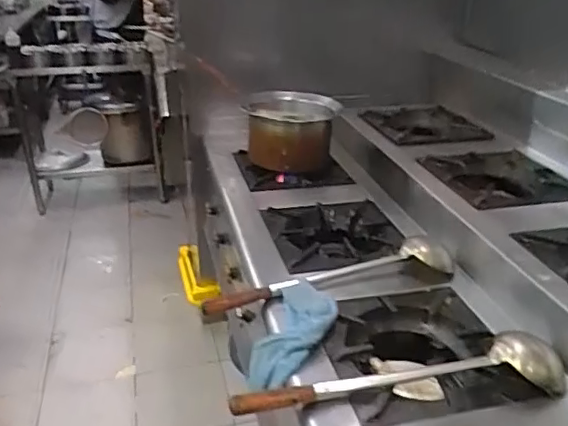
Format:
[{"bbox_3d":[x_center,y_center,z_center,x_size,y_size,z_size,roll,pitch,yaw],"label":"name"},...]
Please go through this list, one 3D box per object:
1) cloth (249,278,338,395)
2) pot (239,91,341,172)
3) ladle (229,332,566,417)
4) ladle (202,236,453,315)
[{"bbox_3d":[0.023,0.207,0.976,0.118,0.086,0.239,10,27,16],"label":"cloth"},{"bbox_3d":[0.018,-0.239,1.680,0.276,0.199,0.286,2,26,-1],"label":"pot"},{"bbox_3d":[0.182,0.245,0.837,0.516,0.053,0.092,-3,26,-9],"label":"ladle"},{"bbox_3d":[0.094,0.115,1.089,0.497,0.067,0.072,-6,27,-16],"label":"ladle"}]

